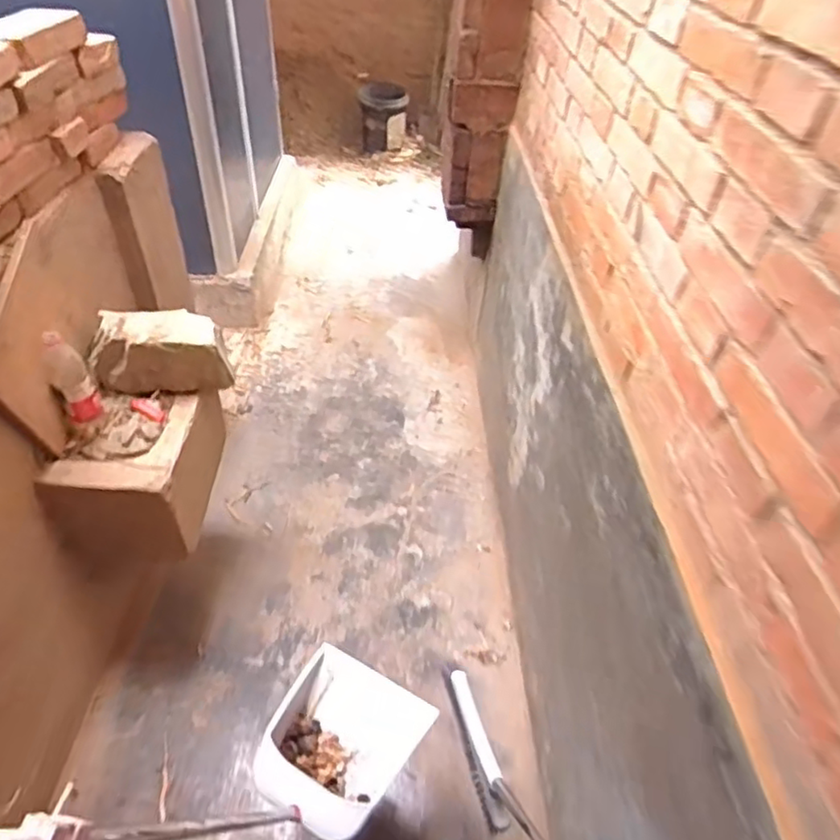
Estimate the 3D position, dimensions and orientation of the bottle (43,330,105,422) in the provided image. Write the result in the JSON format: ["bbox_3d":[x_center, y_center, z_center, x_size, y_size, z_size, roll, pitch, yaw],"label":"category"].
[{"bbox_3d":[-0.672,-0.071,1.211,0.072,0.205,0.060,-23,50,-26],"label":"bottle"}]

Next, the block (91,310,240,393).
[{"bbox_3d":[-0.559,-0.149,1.359,0.287,0.139,0.108,-2,44,-8],"label":"block"}]

